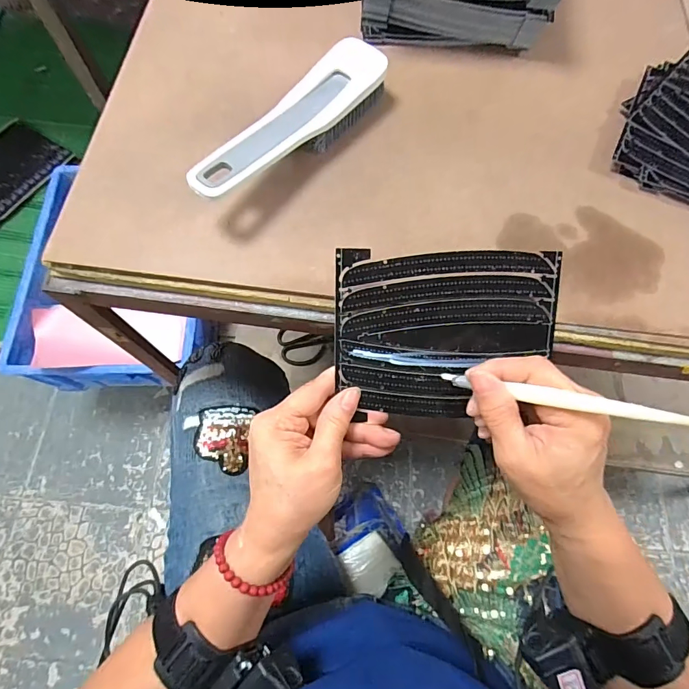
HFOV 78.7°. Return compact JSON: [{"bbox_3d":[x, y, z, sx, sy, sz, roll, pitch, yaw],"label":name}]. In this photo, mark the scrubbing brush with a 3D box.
[{"bbox_3d":[-0.040,-0.169,0.325,0.047,0.043,0.192,38,73,11],"label":"scrubbing brush"}]

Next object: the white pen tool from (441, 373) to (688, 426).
[{"bbox_3d":[0.115,0.030,0.239,0.006,0.147,0.009,43,68,-34],"label":"white pen tool"}]

